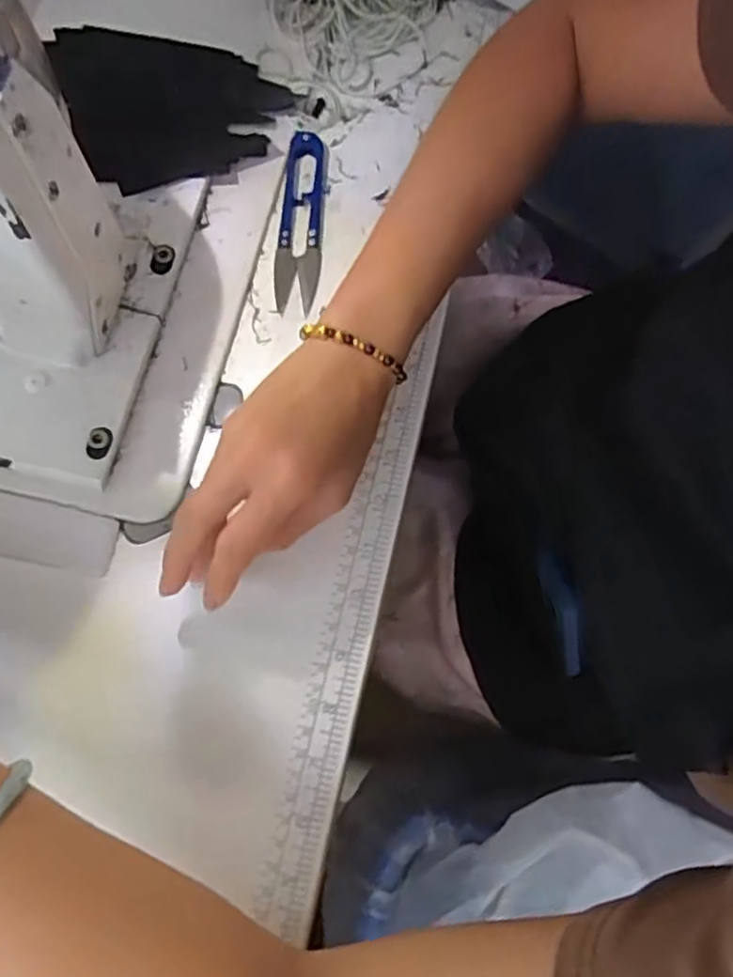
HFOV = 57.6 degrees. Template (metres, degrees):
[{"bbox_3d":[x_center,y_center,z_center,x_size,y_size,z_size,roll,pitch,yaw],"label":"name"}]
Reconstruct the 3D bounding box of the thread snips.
[{"bbox_3d":[-0.039,-0.164,0.404,0.027,0.008,0.118,3,75,4],"label":"thread snips"}]

